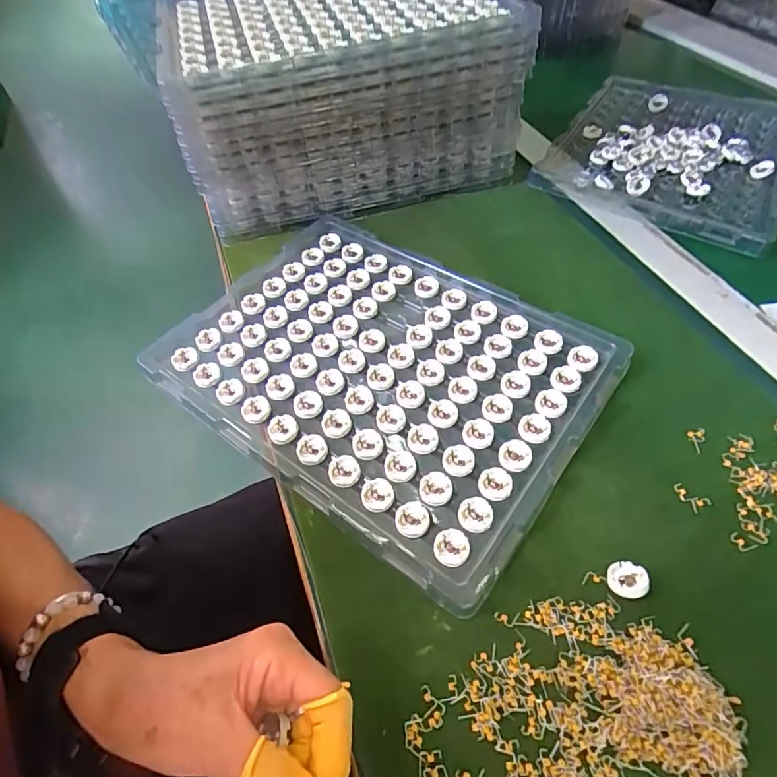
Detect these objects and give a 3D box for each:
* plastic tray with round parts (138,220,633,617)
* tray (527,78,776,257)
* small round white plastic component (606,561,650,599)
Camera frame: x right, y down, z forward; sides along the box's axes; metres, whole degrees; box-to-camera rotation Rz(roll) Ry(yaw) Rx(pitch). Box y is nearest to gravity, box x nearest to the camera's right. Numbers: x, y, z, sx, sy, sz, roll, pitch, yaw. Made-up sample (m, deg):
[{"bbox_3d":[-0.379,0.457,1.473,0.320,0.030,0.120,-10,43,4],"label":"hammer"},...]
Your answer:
[{"bbox_3d":[-0.011,-0.028,0.412,0.353,0.013,0.251,31,60,23],"label":"plastic tray with round parts"},{"bbox_3d":[0.369,-0.321,0.610,0.256,0.017,0.388,27,59,21],"label":"tray"},{"bbox_3d":[0.148,0.119,0.299,0.023,0.007,0.023,-16,37,13],"label":"small round white plastic component"}]

